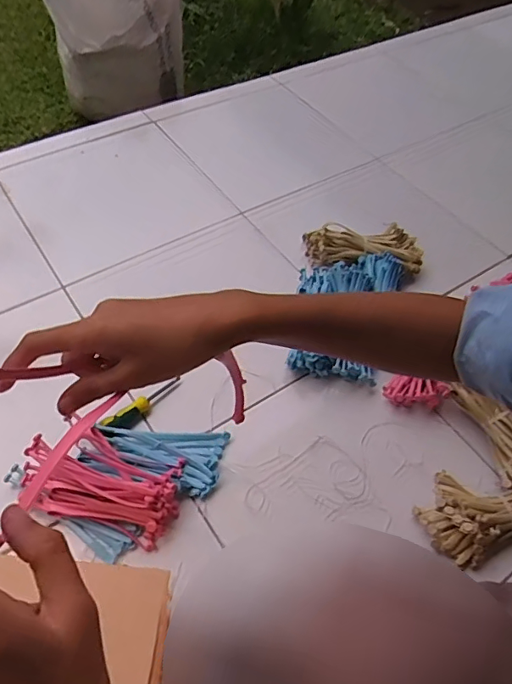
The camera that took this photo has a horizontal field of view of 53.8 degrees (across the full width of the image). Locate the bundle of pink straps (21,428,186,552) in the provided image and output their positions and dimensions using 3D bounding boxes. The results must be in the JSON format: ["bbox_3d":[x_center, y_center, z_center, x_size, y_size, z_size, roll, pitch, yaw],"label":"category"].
[{"bbox_3d":[-0.216,0.185,0.690,0.223,0.048,0.115,15,54,7],"label":"bundle of pink straps"}]

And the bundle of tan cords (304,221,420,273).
[{"bbox_3d":[0.206,-0.181,0.982,0.227,0.063,0.072,8,53,2],"label":"bundle of tan cords"}]

